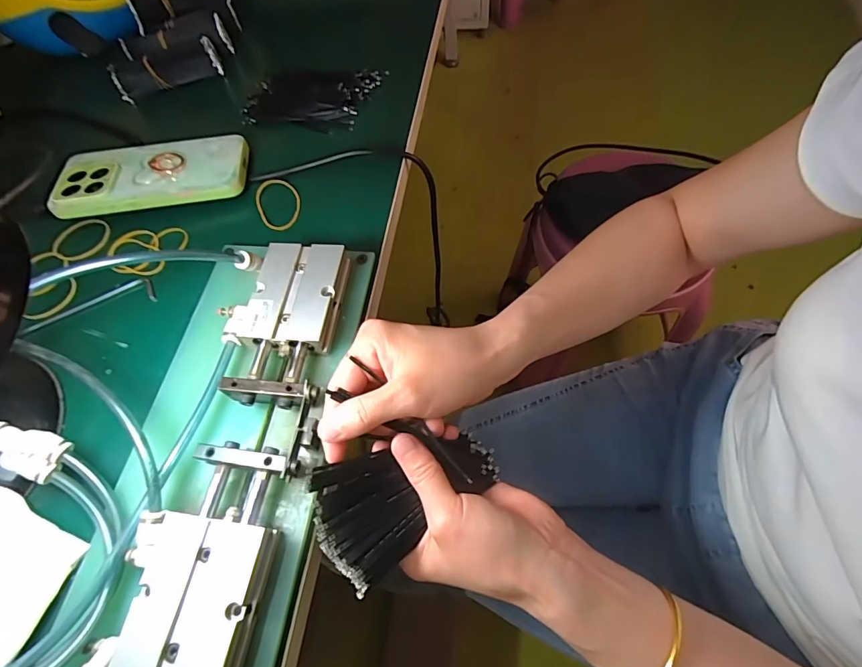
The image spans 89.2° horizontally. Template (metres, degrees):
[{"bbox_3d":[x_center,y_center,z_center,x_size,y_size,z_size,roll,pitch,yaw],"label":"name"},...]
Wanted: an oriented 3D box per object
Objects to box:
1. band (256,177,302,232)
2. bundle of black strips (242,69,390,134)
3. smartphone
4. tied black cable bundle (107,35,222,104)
[{"bbox_3d":[-0.127,-0.108,0.364,0.036,0.005,0.056,-26,68,-11],"label":"band"},{"bbox_3d":[-0.116,-0.232,0.423,0.117,0.019,0.082,9,63,9],"label":"bundle of black strips"},{"bbox_3d":[-0.236,-0.137,0.372,0.151,0.012,0.073,-10,61,-5],"label":"smartphone"},{"bbox_3d":[-0.274,-0.276,0.456,0.104,0.035,0.034,-24,63,-8],"label":"tied black cable bundle"}]

